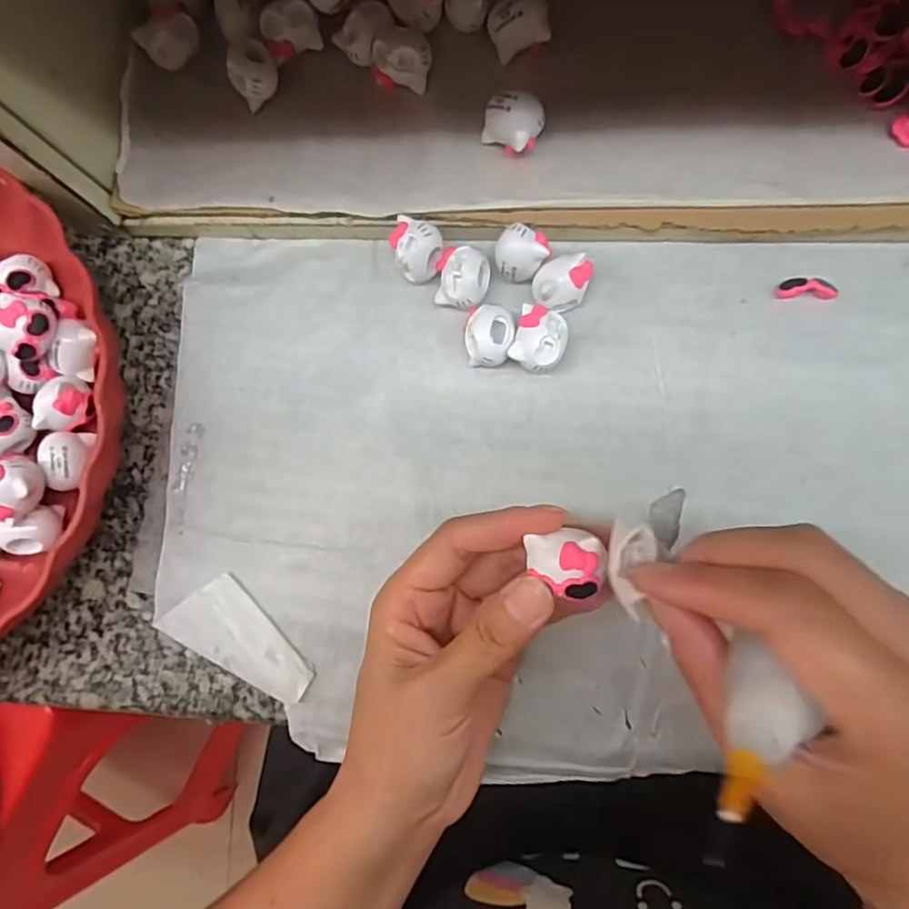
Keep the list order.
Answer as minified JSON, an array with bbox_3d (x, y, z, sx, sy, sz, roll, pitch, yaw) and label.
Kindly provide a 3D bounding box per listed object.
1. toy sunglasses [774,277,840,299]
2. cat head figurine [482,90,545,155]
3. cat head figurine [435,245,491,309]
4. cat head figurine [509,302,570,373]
[{"bbox_3d":[0.145,-0.069,0.249,0.024,0.004,0.009,1,87,8],"label":"toy sunglasses"},{"bbox_3d":[0.024,-0.137,0.252,0.023,0.021,0.020,42,93,8],"label":"cat head figurine"},{"bbox_3d":[0.003,-0.076,0.259,0.022,0.016,0.025,7,88,8],"label":"cat head figurine"},{"bbox_3d":[0.036,-0.048,0.254,0.021,0.017,0.027,17,89,8],"label":"cat head figurine"}]

